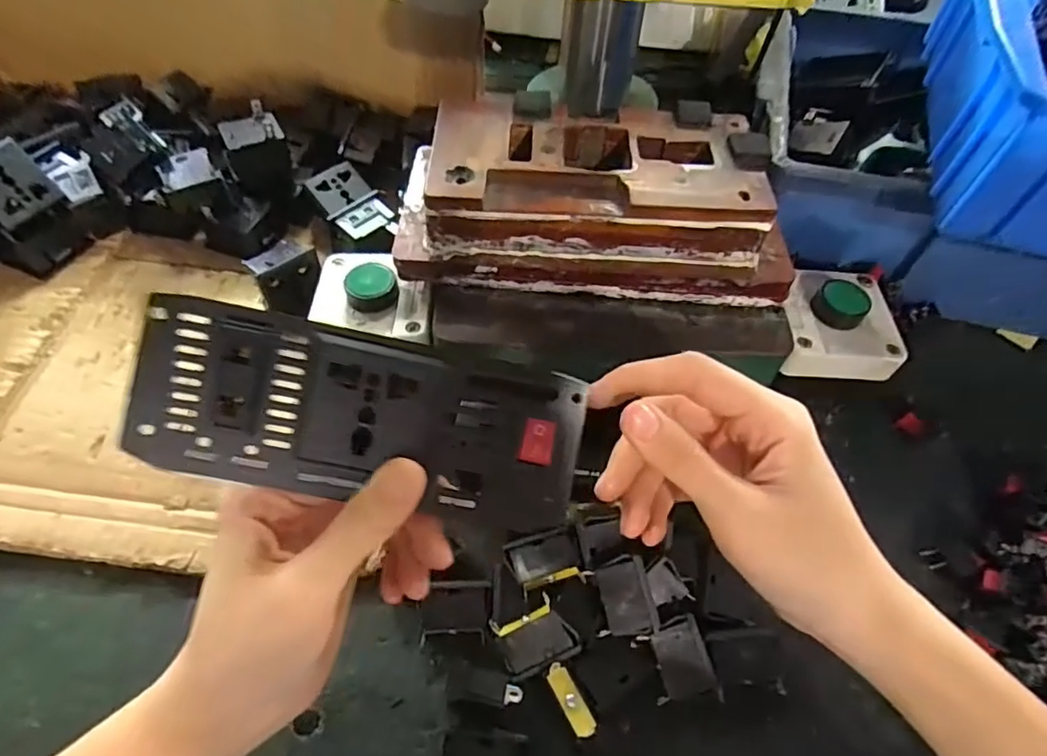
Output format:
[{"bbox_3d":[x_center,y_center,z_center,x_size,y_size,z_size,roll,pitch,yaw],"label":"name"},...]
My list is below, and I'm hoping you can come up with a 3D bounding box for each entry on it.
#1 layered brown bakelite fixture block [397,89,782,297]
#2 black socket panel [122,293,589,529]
[{"bbox_3d":[0.042,-0.103,0.335,0.210,0.055,0.097,4,55,0],"label":"layered brown bakelite fixture block"},{"bbox_3d":[-0.052,0.013,0.204,0.141,0.018,0.056,12,101,-7],"label":"black socket panel"}]

